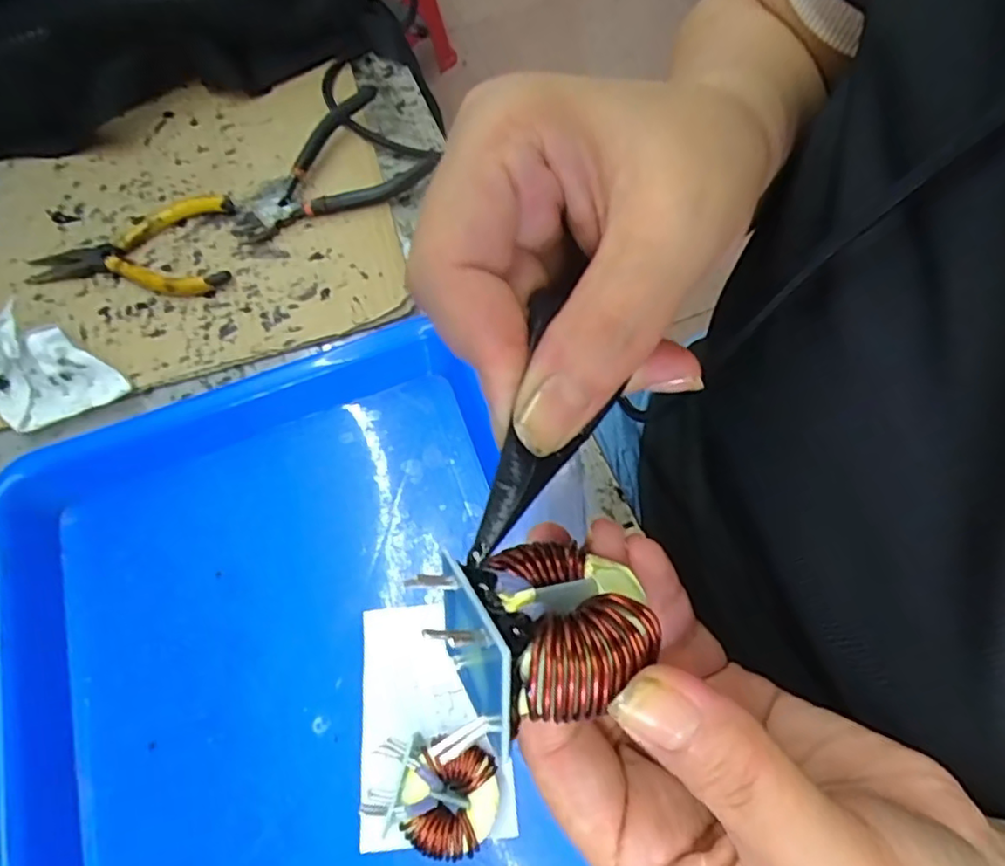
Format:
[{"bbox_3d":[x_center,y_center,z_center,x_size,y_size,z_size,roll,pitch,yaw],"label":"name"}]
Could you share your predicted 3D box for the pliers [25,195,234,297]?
[{"bbox_3d":[-0.226,-0.107,0.376,0.122,0.013,0.067,-9,67,-1],"label":"pliers"}]

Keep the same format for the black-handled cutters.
[{"bbox_3d":[-0.107,-0.159,0.386,0.119,0.020,0.074,-39,70,-13],"label":"black-handled cutters"}]

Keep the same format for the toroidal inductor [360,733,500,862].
[{"bbox_3d":[-0.029,0.142,0.249,0.053,0.027,0.038,9,68,7],"label":"toroidal inductor"}]

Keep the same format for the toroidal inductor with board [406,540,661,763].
[{"bbox_3d":[0.006,0.045,0.132,0.042,0.029,0.040,-12,31,-29],"label":"toroidal inductor with board"}]

